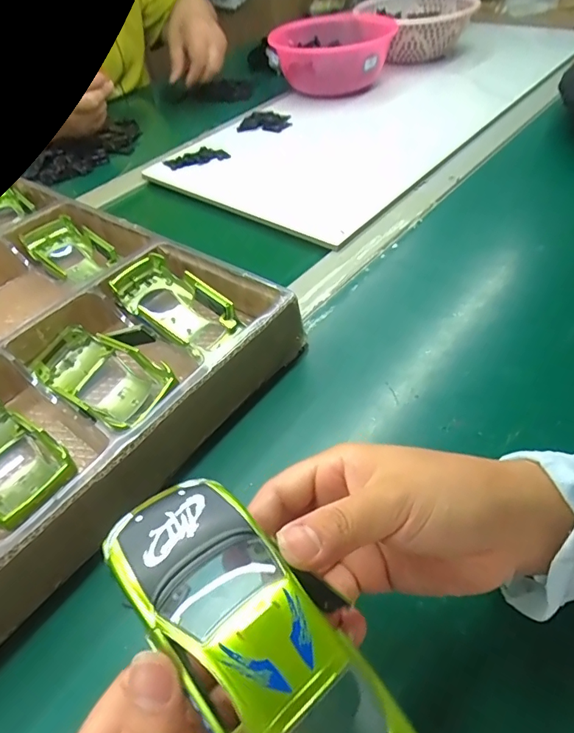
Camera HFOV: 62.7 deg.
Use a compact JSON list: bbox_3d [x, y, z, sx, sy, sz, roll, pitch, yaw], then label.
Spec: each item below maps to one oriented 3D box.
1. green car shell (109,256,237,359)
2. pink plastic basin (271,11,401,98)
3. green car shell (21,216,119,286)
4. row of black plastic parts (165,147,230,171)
[{"bbox_3d":[-0.096,-0.049,0.390,0.103,0.047,0.059,40,64,5],"label":"green car shell"},{"bbox_3d":[0.073,-0.485,0.746,0.180,0.081,0.182,1,48,8],"label":"pink plastic basin"},{"bbox_3d":[-0.215,-0.108,0.464,0.099,0.035,0.059,29,57,29],"label":"green car shell"},{"bbox_3d":[-0.122,-0.281,0.636,0.083,0.013,0.027,-15,48,-7],"label":"row of black plastic parts"}]

